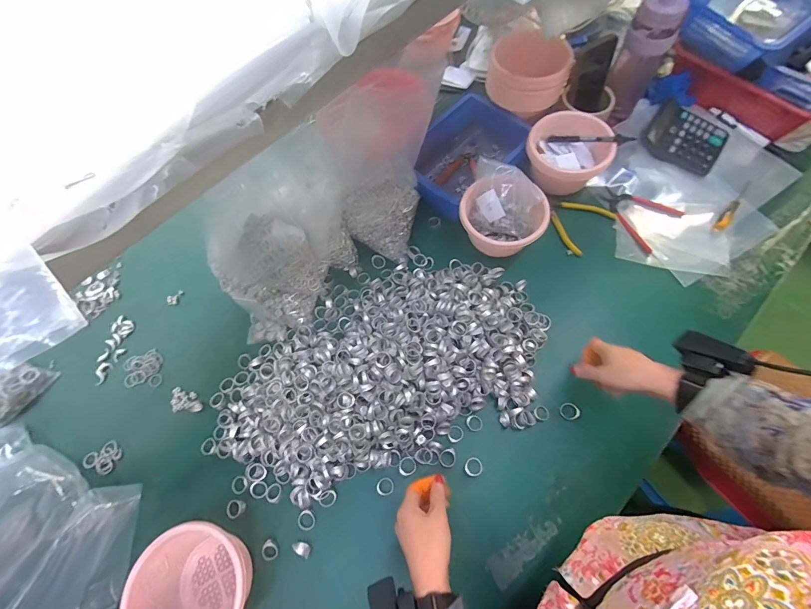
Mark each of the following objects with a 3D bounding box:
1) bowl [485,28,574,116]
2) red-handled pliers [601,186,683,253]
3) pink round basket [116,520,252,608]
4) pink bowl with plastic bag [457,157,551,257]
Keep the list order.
[{"bbox_3d":[0.252,-0.463,0.743,0.138,0.078,0.129,-2,67,4],"label":"bowl"},{"bbox_3d":[0.449,-0.179,0.716,0.137,0.010,0.125,41,75,18],"label":"red-handled pliers"},{"bbox_3d":[-0.267,0.367,0.476,0.144,0.089,0.140,-1,67,3],"label":"pink round basket"},{"bbox_3d":[0.175,-0.156,0.665,0.151,0.109,0.143,17,69,10],"label":"pink bowl with plastic bag"}]

